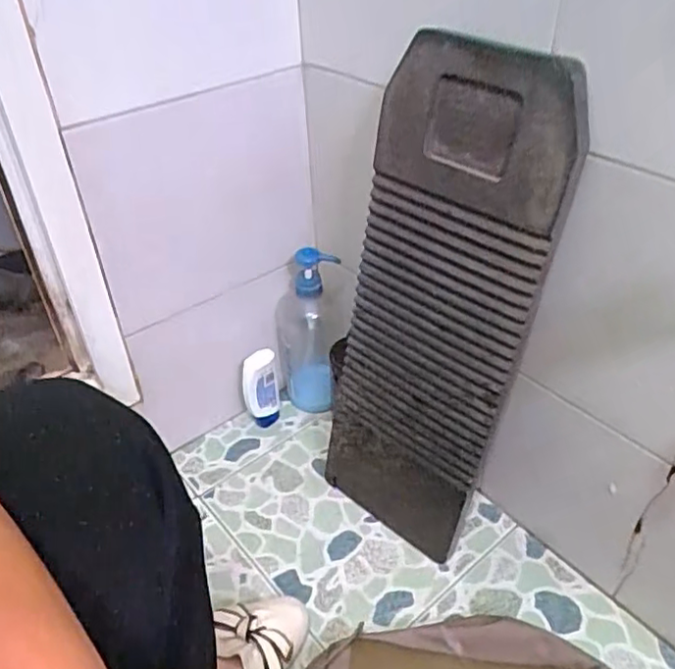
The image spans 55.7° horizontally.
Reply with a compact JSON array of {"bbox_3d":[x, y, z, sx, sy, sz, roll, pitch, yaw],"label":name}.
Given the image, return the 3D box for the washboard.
[{"bbox_3d":[0.090,-0.001,0.655,0.198,0.554,0.027,30,38,29],"label":"washboard"}]

